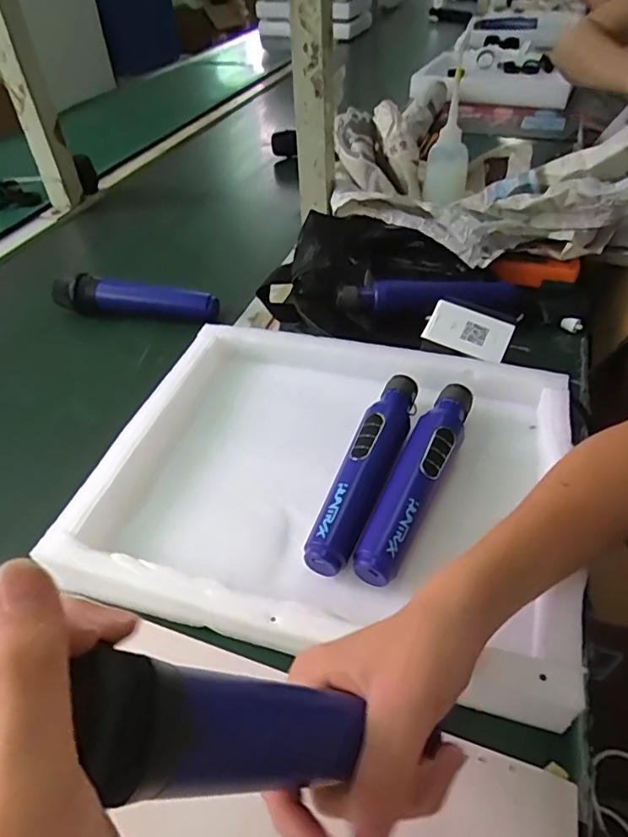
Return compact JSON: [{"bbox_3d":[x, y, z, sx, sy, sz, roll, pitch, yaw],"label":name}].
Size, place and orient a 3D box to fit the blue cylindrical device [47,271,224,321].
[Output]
[{"bbox_3d":[-0.214,-0.148,0.645,0.200,0.036,0.042,4,45,7],"label":"blue cylindrical device"}]

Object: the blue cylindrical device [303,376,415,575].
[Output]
[{"bbox_3d":[0.044,0.039,0.419,0.036,0.042,0.187,17,49,15],"label":"blue cylindrical device"}]

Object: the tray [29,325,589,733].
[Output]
[{"bbox_3d":[0.021,0.044,0.431,0.369,0.062,0.295,10,48,9],"label":"tray"}]

